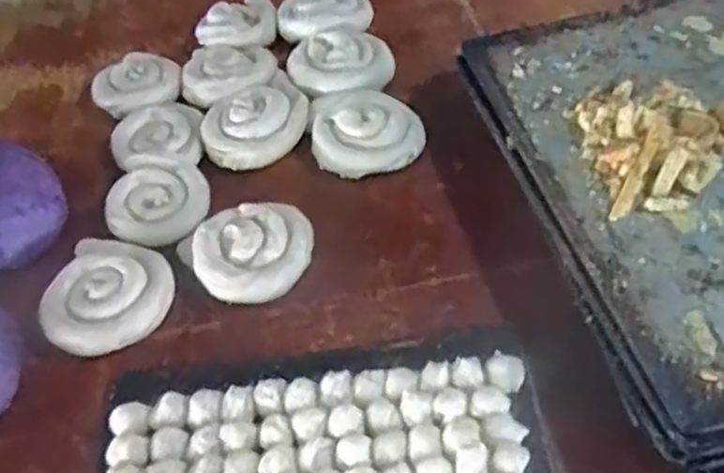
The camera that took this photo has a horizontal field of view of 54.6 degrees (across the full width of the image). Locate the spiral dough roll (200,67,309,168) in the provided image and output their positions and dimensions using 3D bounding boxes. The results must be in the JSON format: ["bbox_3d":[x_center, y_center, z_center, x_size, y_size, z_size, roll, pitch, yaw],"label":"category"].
[{"bbox_3d":[-0.111,-0.124,0.754,0.125,0.034,0.106,-32,54,-20],"label":"spiral dough roll"}]

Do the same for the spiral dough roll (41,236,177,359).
[{"bbox_3d":[-0.227,0.052,0.627,0.110,0.019,0.119,-3,50,4],"label":"spiral dough roll"}]

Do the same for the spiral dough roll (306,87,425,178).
[{"bbox_3d":[0.002,-0.113,0.730,0.110,0.035,0.105,-3,50,4],"label":"spiral dough roll"}]

